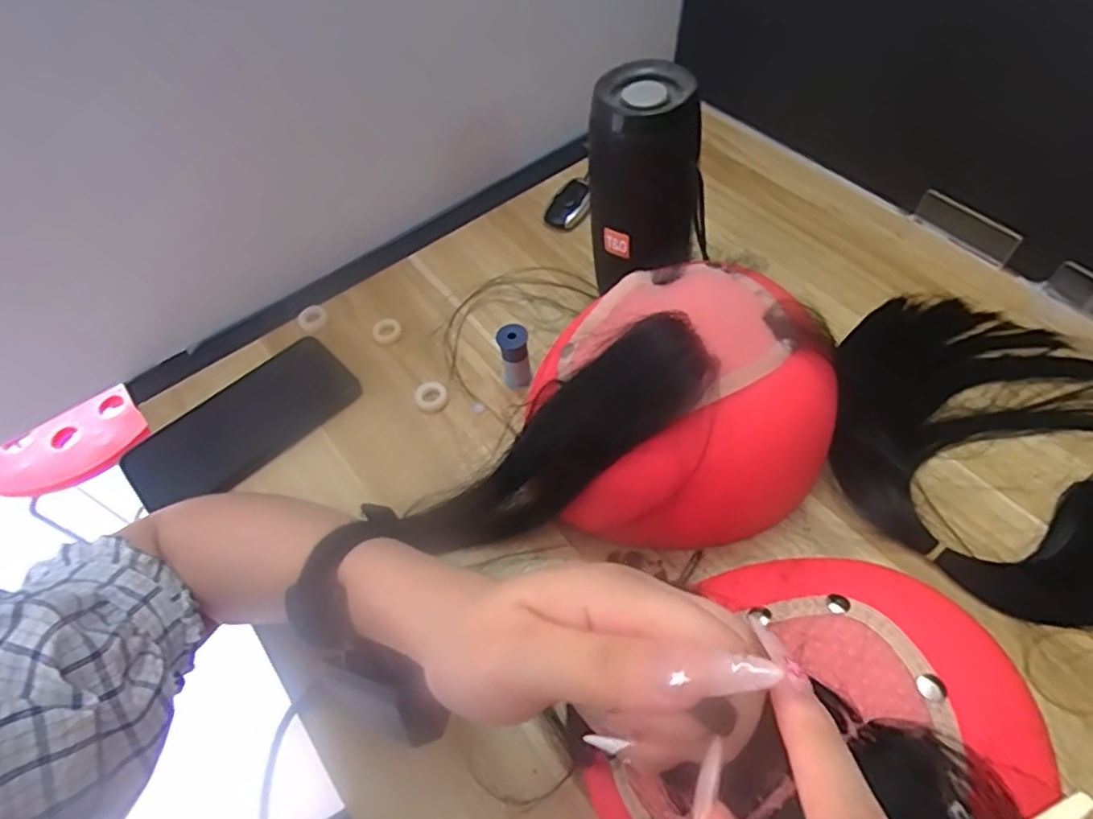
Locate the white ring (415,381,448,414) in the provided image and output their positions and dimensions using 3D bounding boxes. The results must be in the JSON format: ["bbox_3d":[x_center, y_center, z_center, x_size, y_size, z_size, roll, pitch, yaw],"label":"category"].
[{"bbox_3d":[-0.083,-0.010,0.460,0.023,0.004,0.027,-26,58,-13],"label":"white ring"}]

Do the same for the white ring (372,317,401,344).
[{"bbox_3d":[-0.126,-0.063,0.501,0.022,0.006,0.025,-16,56,-6],"label":"white ring"}]

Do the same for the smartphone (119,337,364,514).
[{"bbox_3d":[-0.219,0.010,0.457,0.159,0.007,0.074,-40,62,-21],"label":"smartphone"}]

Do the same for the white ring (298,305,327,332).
[{"bbox_3d":[-0.188,-0.074,0.510,0.022,0.008,0.019,-31,60,-16],"label":"white ring"}]

